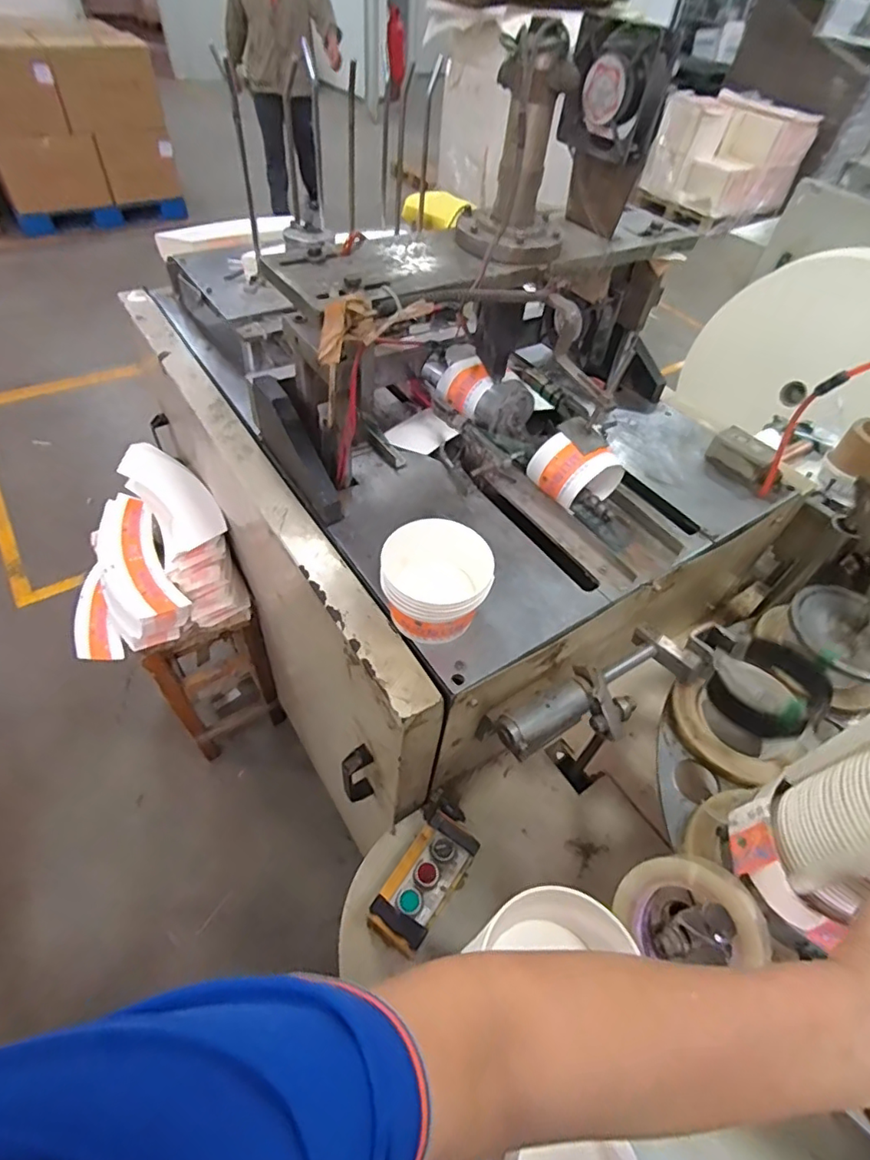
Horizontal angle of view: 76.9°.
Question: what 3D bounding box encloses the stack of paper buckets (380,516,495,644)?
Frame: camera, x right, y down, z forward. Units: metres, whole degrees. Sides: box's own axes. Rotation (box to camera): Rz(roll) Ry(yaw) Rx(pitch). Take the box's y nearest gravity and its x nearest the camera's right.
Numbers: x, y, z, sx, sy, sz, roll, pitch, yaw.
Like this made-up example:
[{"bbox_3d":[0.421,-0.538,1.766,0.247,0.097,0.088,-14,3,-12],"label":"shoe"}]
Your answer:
[{"bbox_3d":[0.001,0.010,0.606,0.120,0.079,0.105,5,50,-1],"label":"stack of paper buckets"}]

